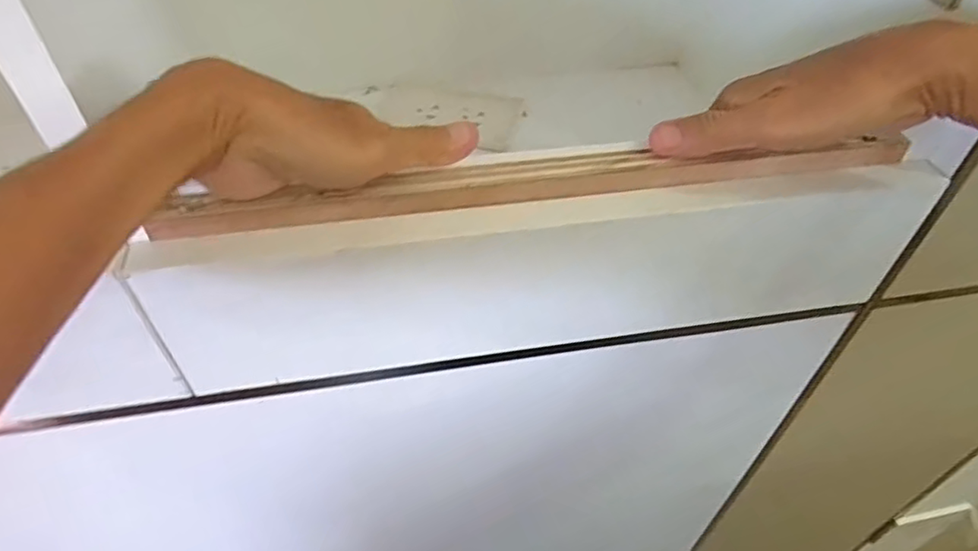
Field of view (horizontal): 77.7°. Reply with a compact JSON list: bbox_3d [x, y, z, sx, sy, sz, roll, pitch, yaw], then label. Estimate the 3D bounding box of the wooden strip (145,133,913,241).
[{"bbox_3d":[0.039,-0.054,0.321,0.396,0.018,0.027,-7,46,-9],"label":"wooden strip"}]

